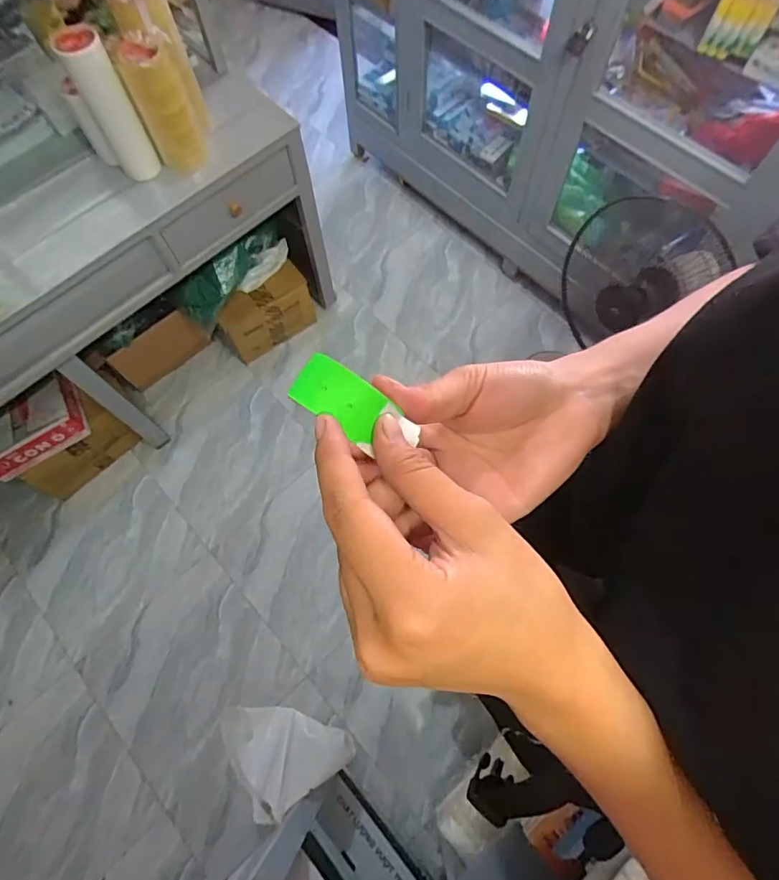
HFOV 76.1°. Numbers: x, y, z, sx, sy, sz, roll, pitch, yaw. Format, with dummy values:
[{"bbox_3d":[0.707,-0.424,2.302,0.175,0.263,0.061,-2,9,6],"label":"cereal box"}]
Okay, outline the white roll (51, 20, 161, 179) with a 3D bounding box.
[{"bbox_3d":[-0.603,-0.714,1.090,0.089,0.288,0.089,-1,69,1],"label":"white roll"}]

